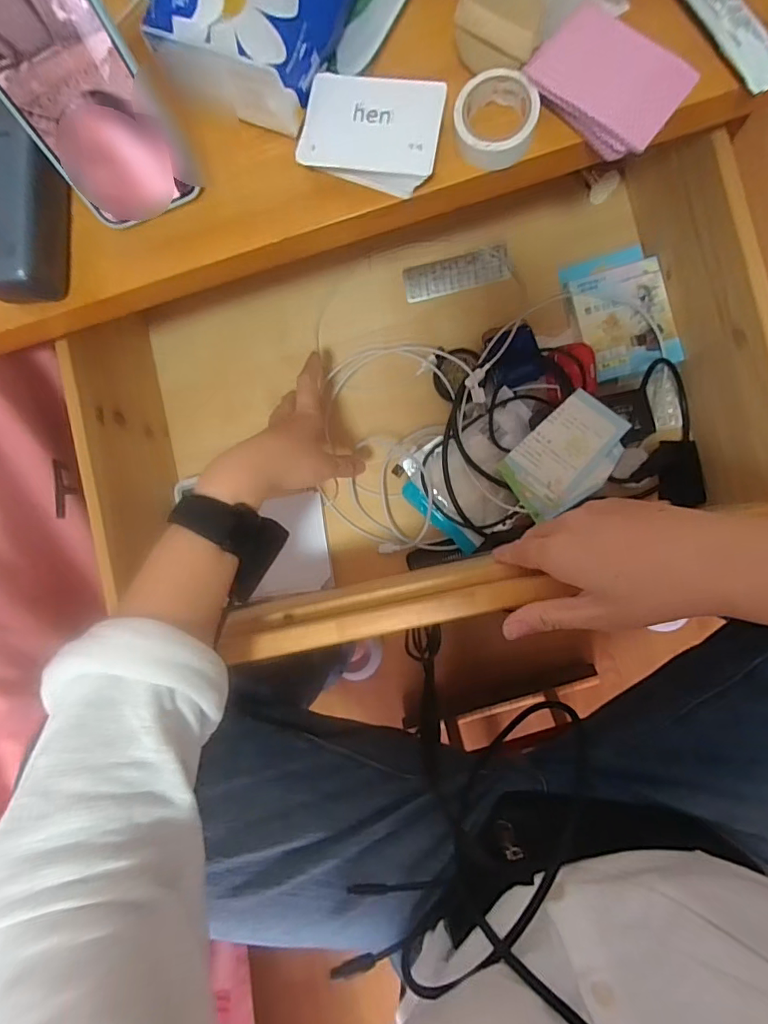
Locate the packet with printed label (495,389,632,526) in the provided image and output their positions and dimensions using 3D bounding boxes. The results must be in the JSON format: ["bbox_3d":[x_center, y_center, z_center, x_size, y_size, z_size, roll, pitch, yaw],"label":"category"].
[{"bbox_3d":[0.164,-0.049,0.443,0.108,0.005,0.074,-43,79,23],"label":"packet with printed label"}]

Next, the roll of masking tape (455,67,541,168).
[{"bbox_3d":[0.072,-0.252,0.314,0.052,0.016,0.048,0,88,8],"label":"roll of masking tape"}]

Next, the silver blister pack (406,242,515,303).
[{"bbox_3d":[0.077,-0.251,0.517,0.110,0.006,0.041,-8,87,8],"label":"silver blister pack"}]

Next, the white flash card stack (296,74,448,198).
[{"bbox_3d":[-0.007,-0.252,0.323,0.091,0.012,0.064,17,93,10],"label":"white flash card stack"}]

